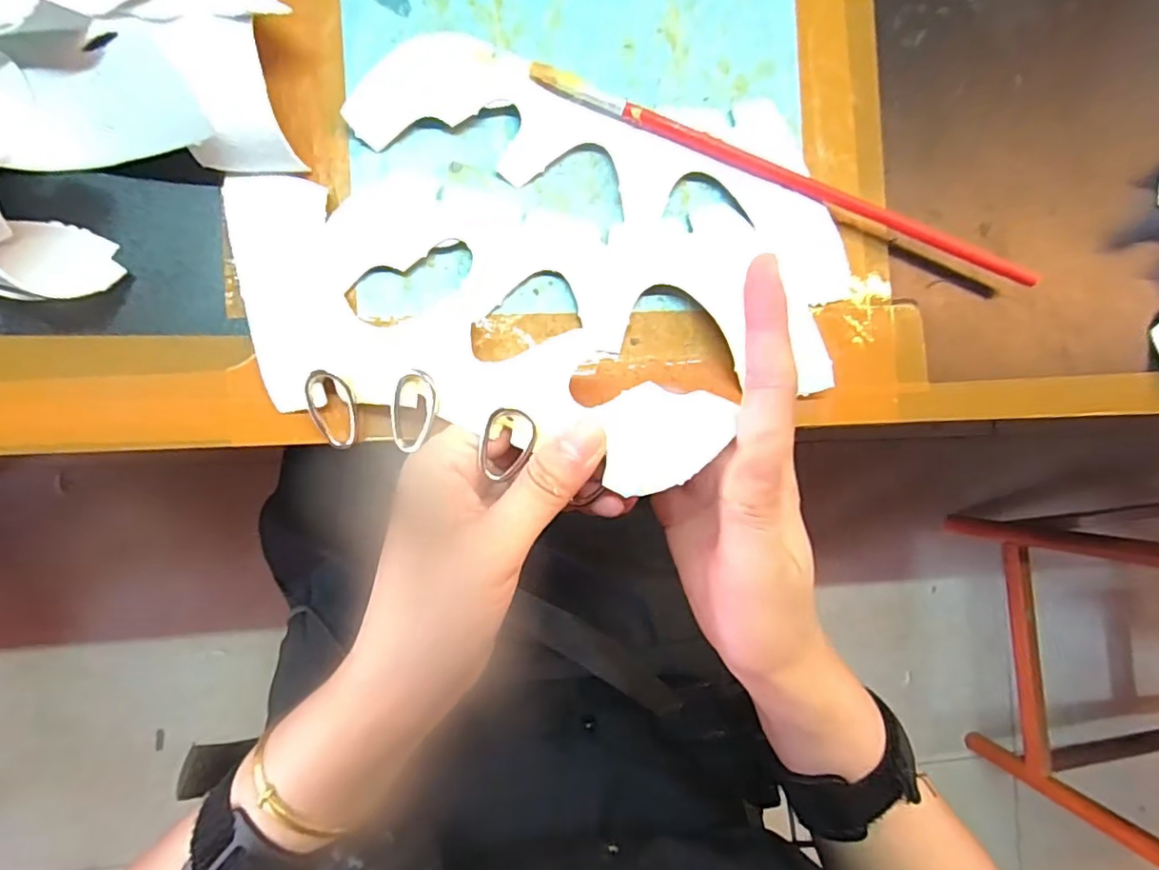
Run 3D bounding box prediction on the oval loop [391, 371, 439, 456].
[{"bbox_3d":[-0.064,-0.008,0.225,0.019,0.004,0.033,19,110,11],"label":"oval loop"}]

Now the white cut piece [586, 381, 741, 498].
[{"bbox_3d":[0.031,0.000,0.210,0.048,0.008,0.037,-18,96,0],"label":"white cut piece"}]

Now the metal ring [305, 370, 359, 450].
[{"bbox_3d":[-0.098,-0.010,0.233,0.018,0.007,0.031,-21,89,-9],"label":"metal ring"}]

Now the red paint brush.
[{"bbox_3d":[0.097,-0.116,0.267,0.244,0.013,0.011,19,84,-7],"label":"red paint brush"}]

